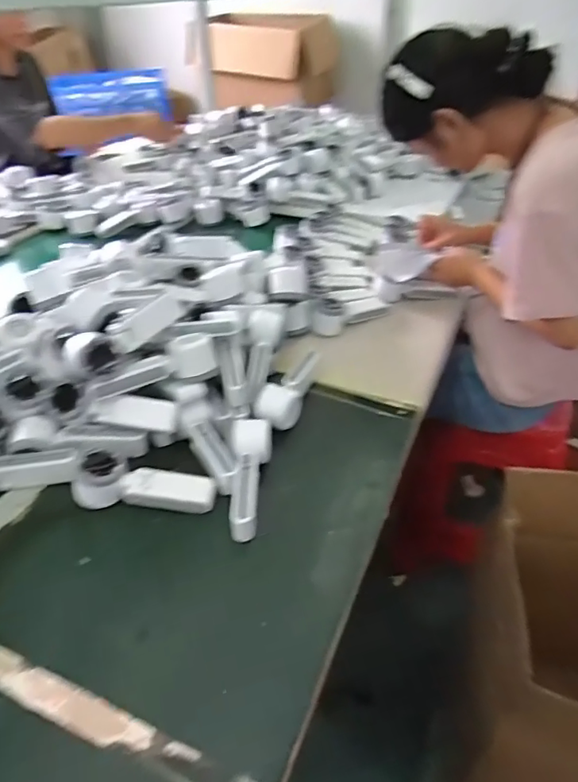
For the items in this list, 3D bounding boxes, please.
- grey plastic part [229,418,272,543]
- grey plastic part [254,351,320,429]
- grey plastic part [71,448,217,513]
[{"bbox_3d":[-0.052,0.105,0.652,0.052,0.048,0.156,0,39,1],"label":"grey plastic part"},{"bbox_3d":[-0.003,-0.006,0.793,0.063,0.047,0.156,11,40,14],"label":"grey plastic part"},{"bbox_3d":[-0.177,0.110,0.640,0.168,0.053,0.049,1,39,2],"label":"grey plastic part"}]

